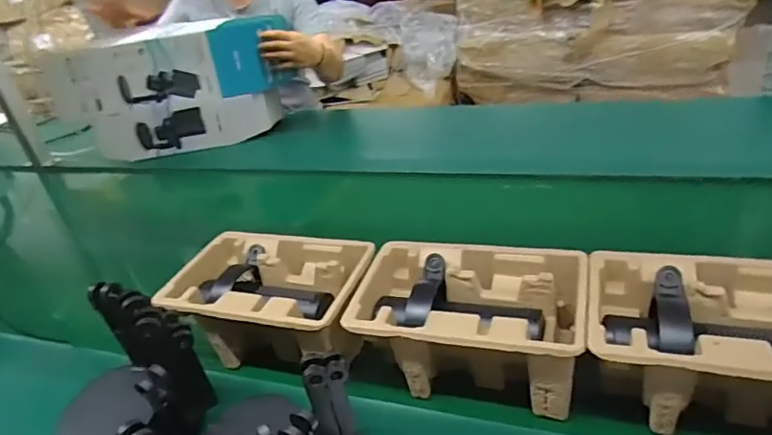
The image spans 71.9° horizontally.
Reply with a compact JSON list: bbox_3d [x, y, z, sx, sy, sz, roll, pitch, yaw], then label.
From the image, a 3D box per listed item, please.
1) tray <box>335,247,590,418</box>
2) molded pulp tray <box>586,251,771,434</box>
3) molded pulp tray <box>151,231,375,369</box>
[{"bbox_3d":[0.083,0.108,0.557,0.233,0.098,0.142,5,34,18],"label":"tray"},{"bbox_3d":[0.299,0.109,0.474,0.228,0.092,0.145,6,35,20],"label":"molded pulp tray"},{"bbox_3d":[-0.130,0.095,0.627,0.229,0.094,0.152,4,34,17],"label":"molded pulp tray"}]

